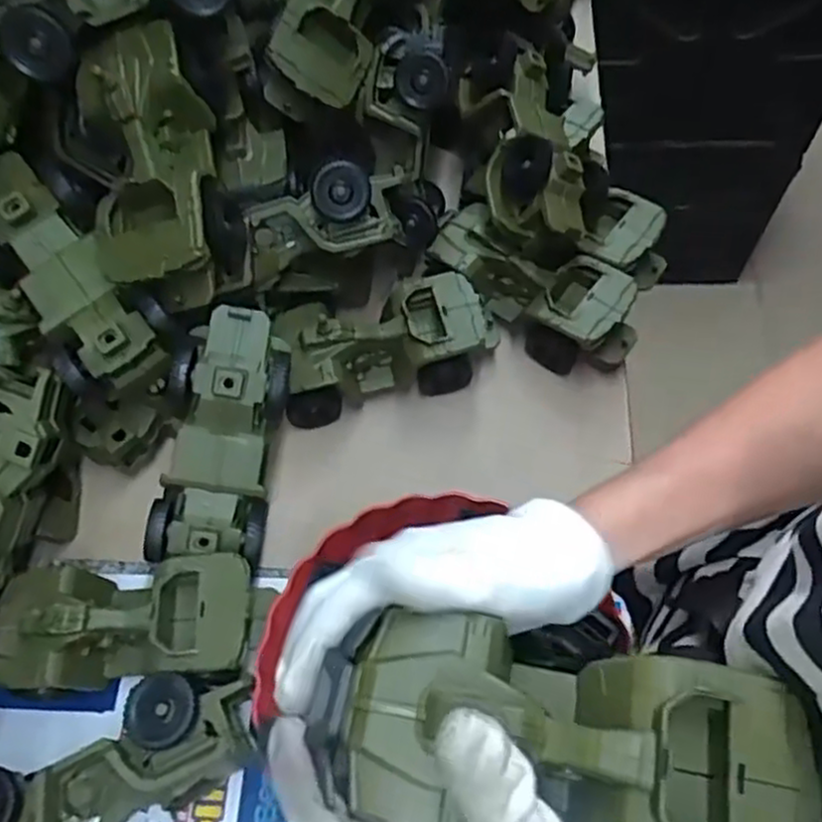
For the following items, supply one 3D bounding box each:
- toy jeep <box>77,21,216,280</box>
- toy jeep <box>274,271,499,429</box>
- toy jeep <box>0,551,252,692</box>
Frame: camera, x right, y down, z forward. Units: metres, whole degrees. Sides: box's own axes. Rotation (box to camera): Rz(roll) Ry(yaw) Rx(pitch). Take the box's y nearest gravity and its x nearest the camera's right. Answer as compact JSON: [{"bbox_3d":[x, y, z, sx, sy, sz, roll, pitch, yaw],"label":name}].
[{"bbox_3d":[-0.178,-0.170,0.491,0.084,0.061,0.169,-4,85,0],"label":"toy jeep"},{"bbox_3d":[-0.020,-0.058,0.615,0.182,0.081,0.092,-13,63,-4],"label":"toy jeep"},{"bbox_3d":[-0.192,0.149,0.510,0.175,0.073,0.079,-6,62,0],"label":"toy jeep"}]

